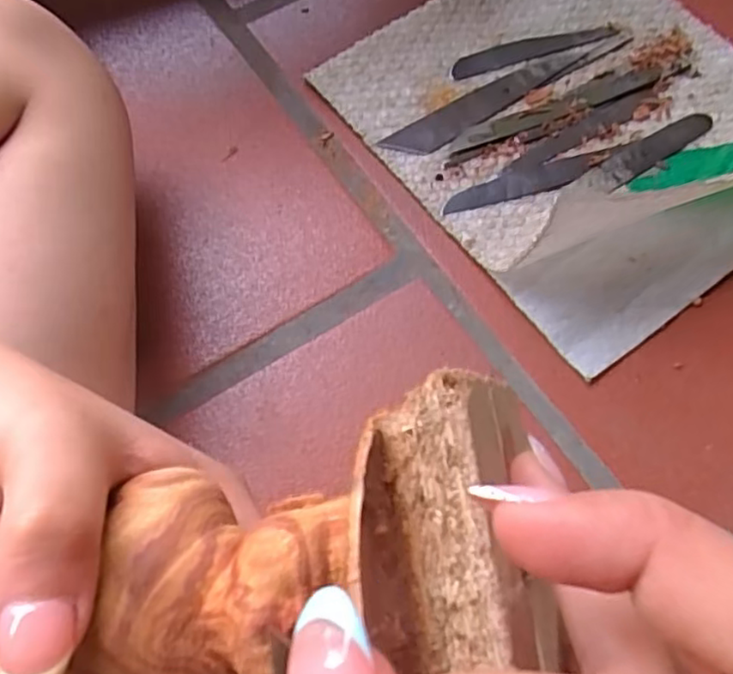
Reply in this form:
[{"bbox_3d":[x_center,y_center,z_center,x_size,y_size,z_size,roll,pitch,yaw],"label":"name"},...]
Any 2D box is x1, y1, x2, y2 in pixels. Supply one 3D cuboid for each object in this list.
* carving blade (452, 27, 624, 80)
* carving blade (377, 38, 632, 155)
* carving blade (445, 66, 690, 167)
[{"bbox_3d":[0.130,-0.224,0.508,0.139,0.004,0.022,-18,67,-6],"label":"carving blade"},{"bbox_3d":[0.106,-0.185,0.490,0.208,0.004,0.031,-32,69,-12],"label":"carving blade"},{"bbox_3d":[0.144,-0.168,0.481,0.197,0.005,0.023,-25,68,-9],"label":"carving blade"}]

